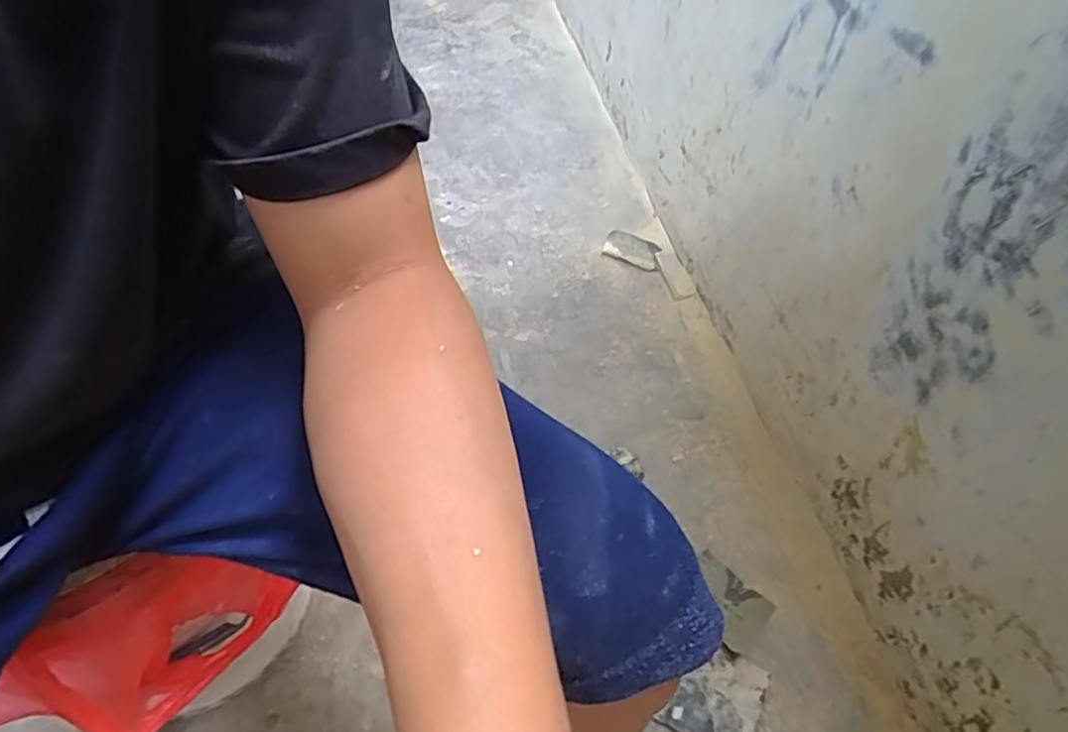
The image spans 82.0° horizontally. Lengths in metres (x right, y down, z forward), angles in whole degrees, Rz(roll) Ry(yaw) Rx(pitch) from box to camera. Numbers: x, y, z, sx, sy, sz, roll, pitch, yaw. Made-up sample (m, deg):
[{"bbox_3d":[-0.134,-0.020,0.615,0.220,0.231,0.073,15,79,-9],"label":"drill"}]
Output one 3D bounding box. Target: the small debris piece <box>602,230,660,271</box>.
[{"bbox_3d":[0.200,-0.237,1.260,0.113,0.030,0.069,18,49,12],"label":"small debris piece"}]

